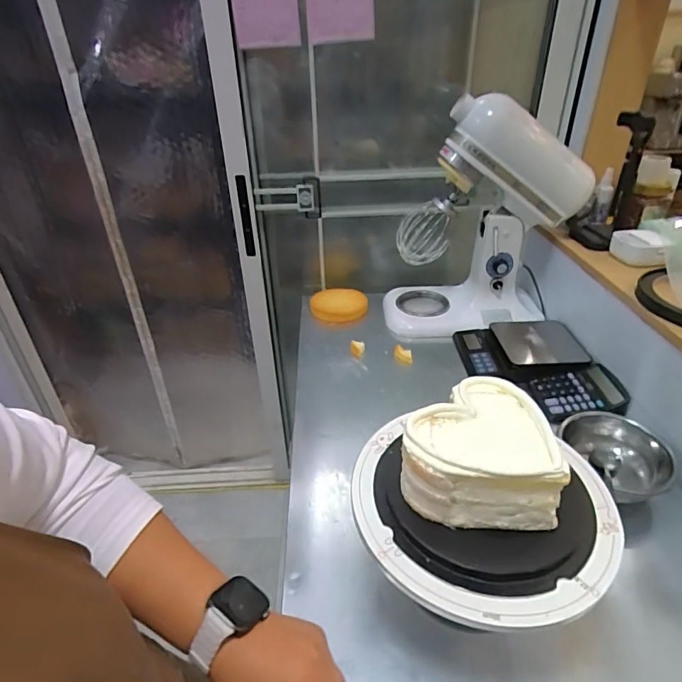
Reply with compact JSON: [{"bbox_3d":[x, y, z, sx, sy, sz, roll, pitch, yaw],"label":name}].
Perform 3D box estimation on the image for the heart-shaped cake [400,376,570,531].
[{"bbox_3d":[0.143,0.114,0.503,0.157,0.080,0.151,3,33,7],"label":"heart-shaped cake"}]

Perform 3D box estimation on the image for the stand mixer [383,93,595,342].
[{"bbox_3d":[0.310,-0.264,1.032,0.404,0.481,0.211,-1,33,2],"label":"stand mixer"}]

